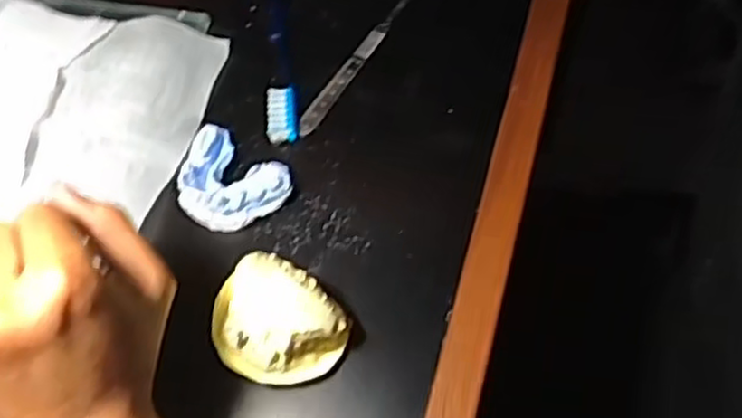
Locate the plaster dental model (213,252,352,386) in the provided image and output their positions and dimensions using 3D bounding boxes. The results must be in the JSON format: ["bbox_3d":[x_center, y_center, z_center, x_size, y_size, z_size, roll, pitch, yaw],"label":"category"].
[{"bbox_3d":[-0.051,0.057,0.363,0.058,0.043,0.066,-36,65,-17],"label":"plaster dental model"}]

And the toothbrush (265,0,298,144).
[{"bbox_3d":[-0.062,-0.127,0.486,0.019,0.011,0.192,-5,60,0],"label":"toothbrush"}]

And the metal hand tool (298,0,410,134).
[{"bbox_3d":[-0.007,-0.099,0.472,0.013,0.006,0.133,29,66,18],"label":"metal hand tool"}]

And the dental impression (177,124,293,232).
[{"bbox_3d":[-0.082,-0.014,0.418,0.064,0.024,0.052,30,66,18],"label":"dental impression"}]

